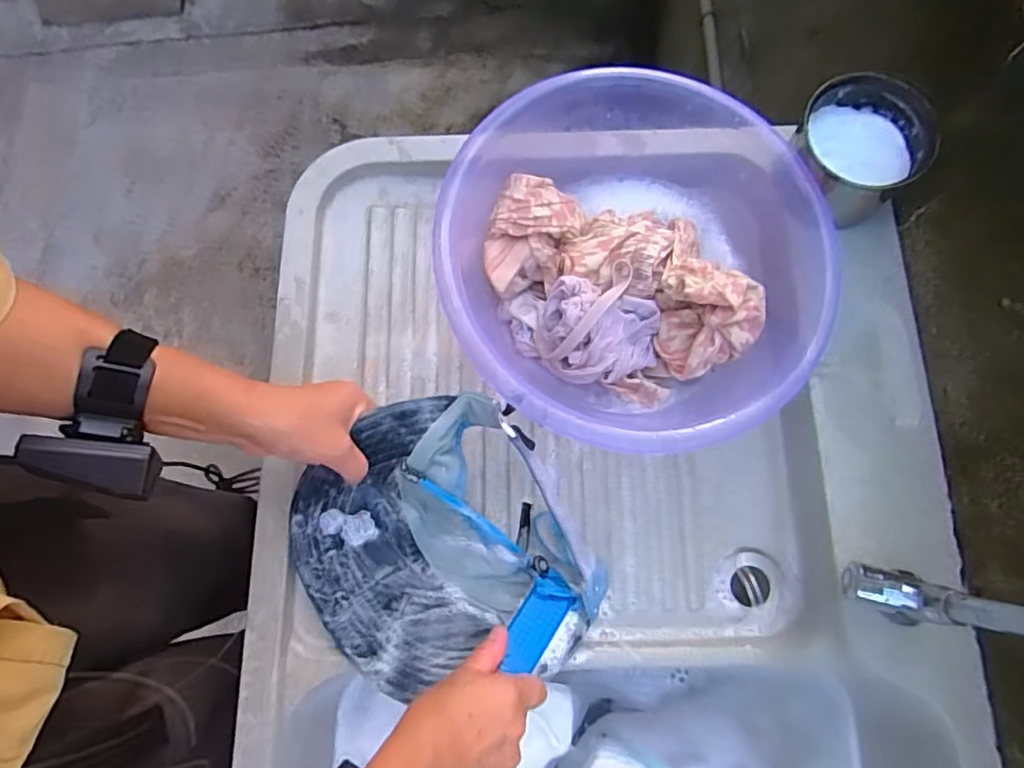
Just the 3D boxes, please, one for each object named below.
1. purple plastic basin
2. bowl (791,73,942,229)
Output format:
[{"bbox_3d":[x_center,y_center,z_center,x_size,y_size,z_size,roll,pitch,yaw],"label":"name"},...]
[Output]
[{"bbox_3d":[0.099,-0.105,0.511,0.304,0.118,0.320,-1,76,2],"label":"purple plastic basin"},{"bbox_3d":[0.296,-0.200,0.513,0.102,0.069,0.098,-1,76,2],"label":"bowl"}]

